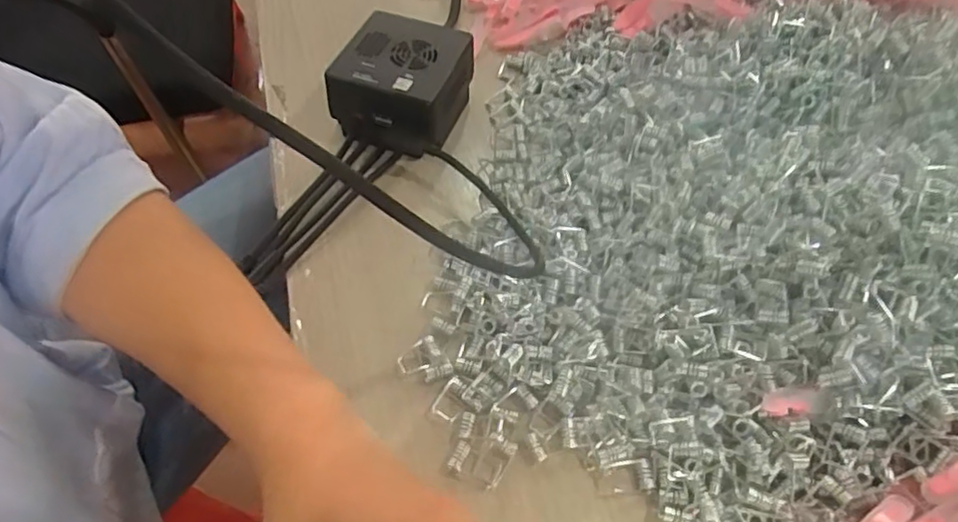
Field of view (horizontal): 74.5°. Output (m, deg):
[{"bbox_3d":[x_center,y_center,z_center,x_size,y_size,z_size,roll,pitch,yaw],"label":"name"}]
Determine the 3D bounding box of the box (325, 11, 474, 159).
[{"bbox_3d":[-0.049,-0.116,0.418,0.080,0.048,0.088,18,56,10],"label":"box"}]

